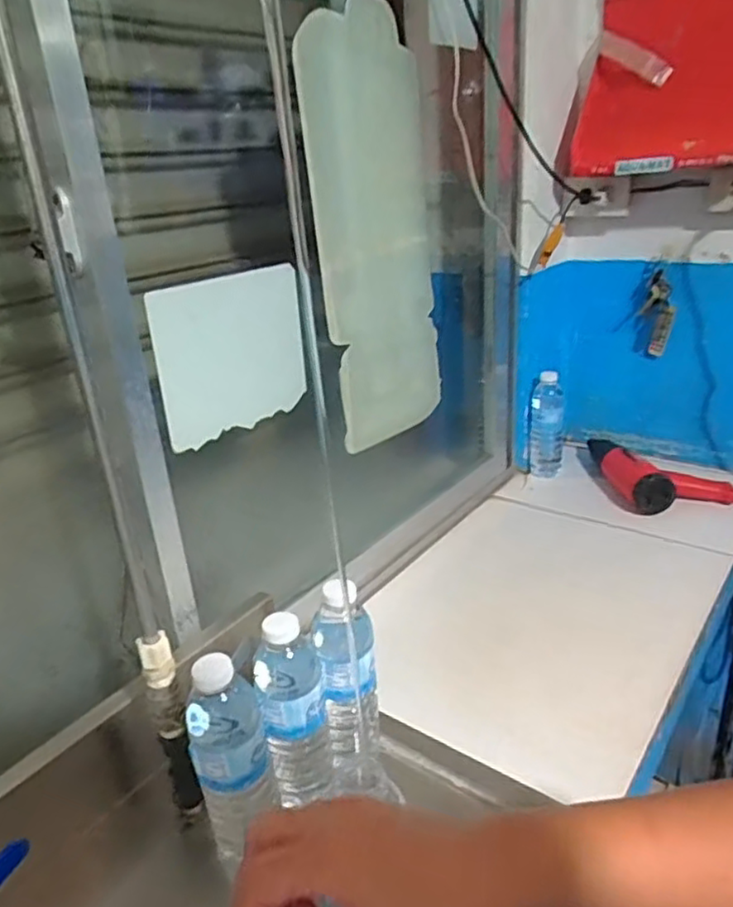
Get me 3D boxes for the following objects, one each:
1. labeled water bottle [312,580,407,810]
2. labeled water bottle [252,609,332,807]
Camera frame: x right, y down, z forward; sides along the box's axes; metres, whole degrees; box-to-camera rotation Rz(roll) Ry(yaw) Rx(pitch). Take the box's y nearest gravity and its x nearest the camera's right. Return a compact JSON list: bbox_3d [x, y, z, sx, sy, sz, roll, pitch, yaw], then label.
[{"bbox_3d":[-0.015,0.225,0.634,0.057,0.196,0.076,-9,23,-7],"label":"labeled water bottle"},{"bbox_3d":[-0.064,0.226,0.592,0.058,0.182,0.054,-9,23,-8],"label":"labeled water bottle"}]

